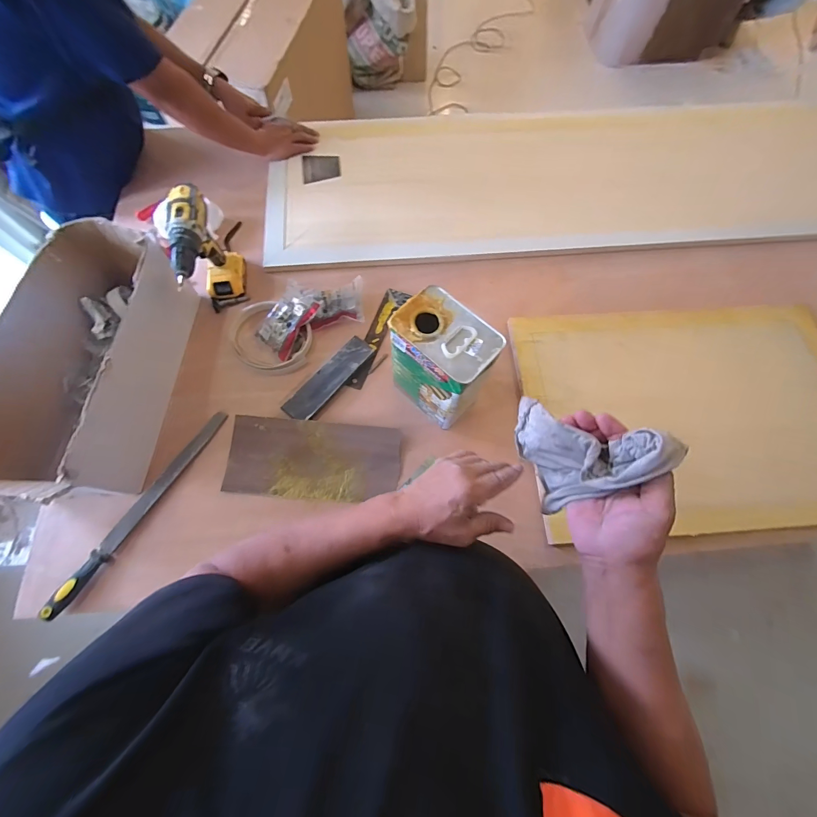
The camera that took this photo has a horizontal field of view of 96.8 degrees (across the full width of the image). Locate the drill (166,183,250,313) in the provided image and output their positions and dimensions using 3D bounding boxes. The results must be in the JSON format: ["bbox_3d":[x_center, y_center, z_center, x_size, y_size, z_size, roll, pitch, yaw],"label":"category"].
[{"bbox_3d":[-0.396,-0.286,0.723,0.080,0.199,0.193,-13,71,-6],"label":"drill"}]

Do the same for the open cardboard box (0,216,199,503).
[{"bbox_3d":[-0.571,-0.082,0.658,0.211,0.172,0.475,6,70,1],"label":"open cardboard box"}]

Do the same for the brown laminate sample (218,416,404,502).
[{"bbox_3d":[-0.178,0.097,0.690,0.316,0.007,0.144,5,77,-3],"label":"brown laminate sample"}]

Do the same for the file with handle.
[{"bbox_3d":[-0.468,0.170,0.637,0.033,0.017,0.403,29,72,9],"label":"file with handle"}]

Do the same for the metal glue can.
[{"bbox_3d":[0.058,-0.079,0.646,0.160,0.221,0.119,42,74,12],"label":"metal glue can"}]

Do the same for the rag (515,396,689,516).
[{"bbox_3d":[0.185,0.031,0.393,0.094,0.124,0.124,-22,72,-9],"label":"rag"}]

